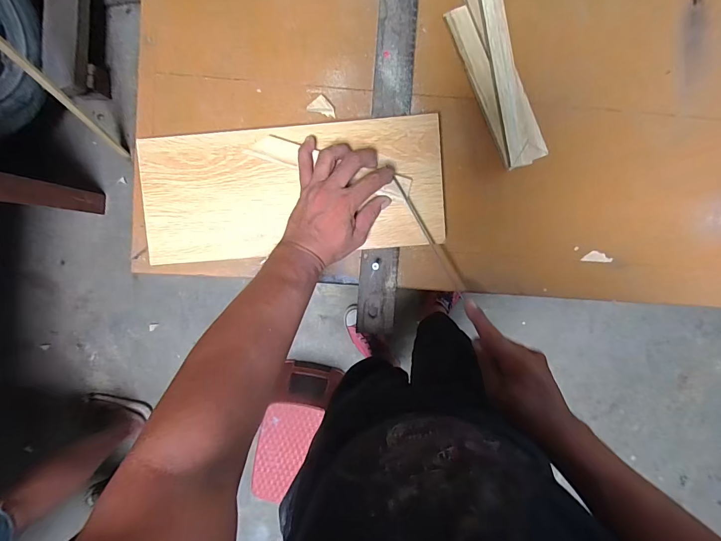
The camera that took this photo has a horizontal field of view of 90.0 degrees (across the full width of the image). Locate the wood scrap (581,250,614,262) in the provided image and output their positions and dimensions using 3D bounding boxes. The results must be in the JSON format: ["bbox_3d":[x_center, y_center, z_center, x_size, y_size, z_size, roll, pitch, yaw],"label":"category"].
[{"bbox_3d":[0.319,-0.019,0.484,0.038,0.004,0.014,5,96,10],"label":"wood scrap"}]

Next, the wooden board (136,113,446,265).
[{"bbox_3d":[-0.086,-0.098,0.446,0.369,0.010,0.158,-6,94,3],"label":"wooden board"}]

